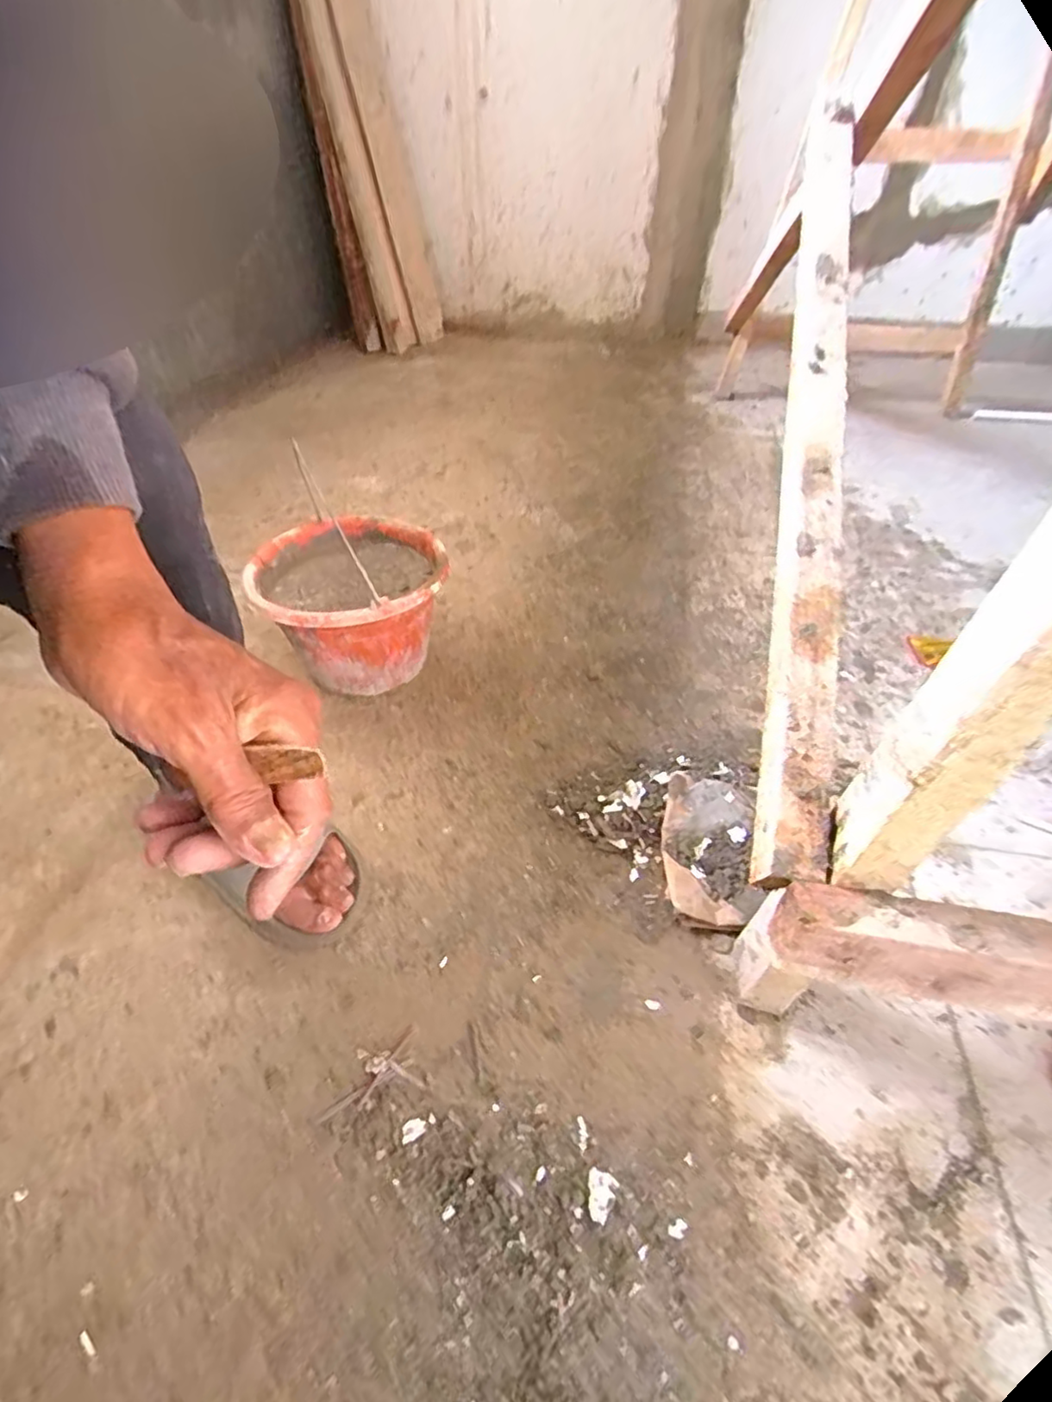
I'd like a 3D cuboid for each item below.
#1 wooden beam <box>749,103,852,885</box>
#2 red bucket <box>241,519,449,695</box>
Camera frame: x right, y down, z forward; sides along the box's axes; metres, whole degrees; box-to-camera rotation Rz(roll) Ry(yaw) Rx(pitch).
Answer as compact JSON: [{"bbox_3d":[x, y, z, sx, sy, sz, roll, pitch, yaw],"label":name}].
[{"bbox_3d":[0.262,-0.207,0.590,0.054,0.069,0.741,9,69,10],"label":"wooden beam"},{"bbox_3d":[-0.214,-0.128,0.867,0.250,0.163,0.197,25,48,25],"label":"red bucket"}]

